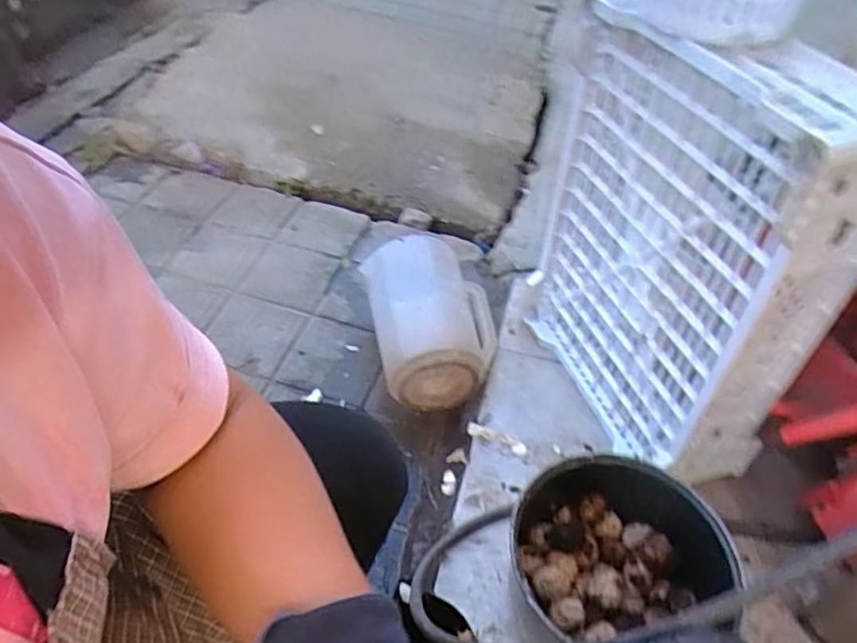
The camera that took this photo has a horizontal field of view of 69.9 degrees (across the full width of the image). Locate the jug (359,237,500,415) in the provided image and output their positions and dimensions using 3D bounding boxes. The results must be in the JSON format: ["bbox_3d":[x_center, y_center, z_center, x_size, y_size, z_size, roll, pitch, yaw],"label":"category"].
[{"bbox_3d":[0.013,-0.010,0.950,0.189,0.143,0.240,-5,47,-12],"label":"jug"}]

